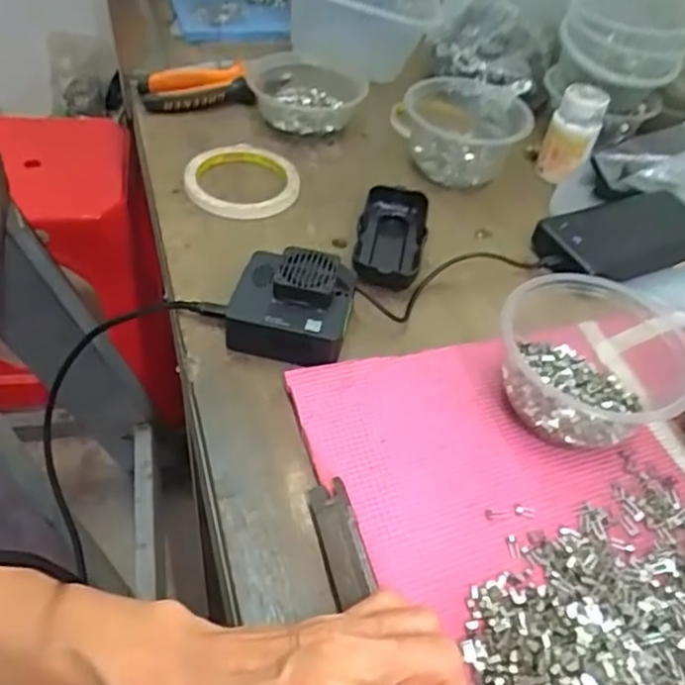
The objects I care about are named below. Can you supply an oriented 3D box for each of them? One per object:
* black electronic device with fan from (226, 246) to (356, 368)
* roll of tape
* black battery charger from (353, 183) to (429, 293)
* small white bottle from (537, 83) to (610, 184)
[{"bbox_3d":[-0.035,-0.028,0.451,0.080,0.040,0.076,12,47,4],"label":"black electronic device with fan"},{"bbox_3d":[-0.087,-0.143,0.572,0.098,0.015,0.098,2,48,-3],"label":"roll of tape"},{"bbox_3d":[0.039,-0.084,0.531,0.053,0.027,0.112,12,48,5],"label":"black battery charger"},{"bbox_3d":[0.213,-0.194,0.611,0.044,0.076,0.037,11,48,5],"label":"small white bottle"}]

